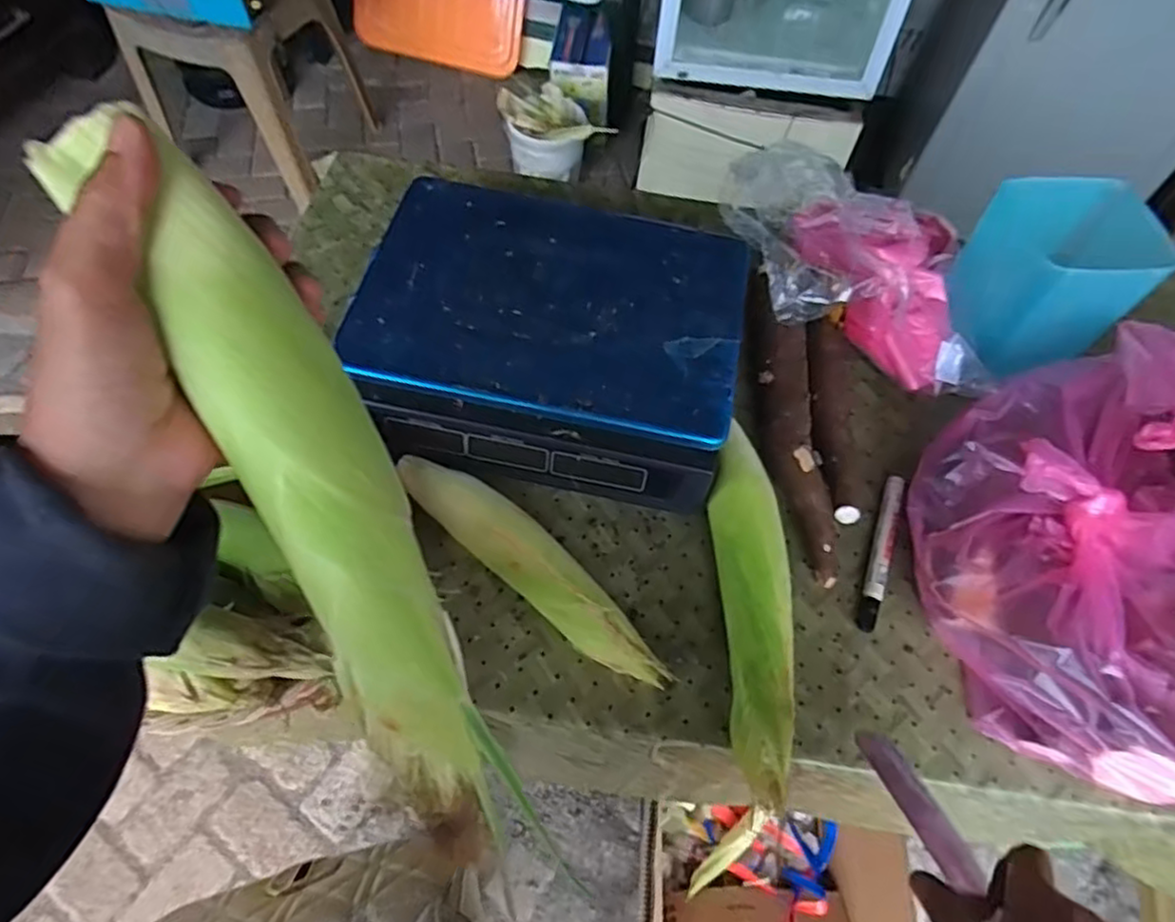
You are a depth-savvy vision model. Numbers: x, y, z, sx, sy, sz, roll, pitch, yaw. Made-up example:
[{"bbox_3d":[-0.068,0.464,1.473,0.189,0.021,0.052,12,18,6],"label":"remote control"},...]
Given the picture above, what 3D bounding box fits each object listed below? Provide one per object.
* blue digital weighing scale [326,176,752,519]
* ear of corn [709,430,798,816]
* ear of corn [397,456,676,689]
[{"bbox_3d":[-0.028,-0.114,0.603,0.314,0.085,0.260,11,59,3],"label":"blue digital weighing scale"},{"bbox_3d":[0.130,0.107,0.516,0.051,0.062,0.262,1,59,-3],"label":"ear of corn"},{"bbox_3d":[-0.044,0.078,0.527,0.257,0.041,0.044,37,64,18],"label":"ear of corn"}]

